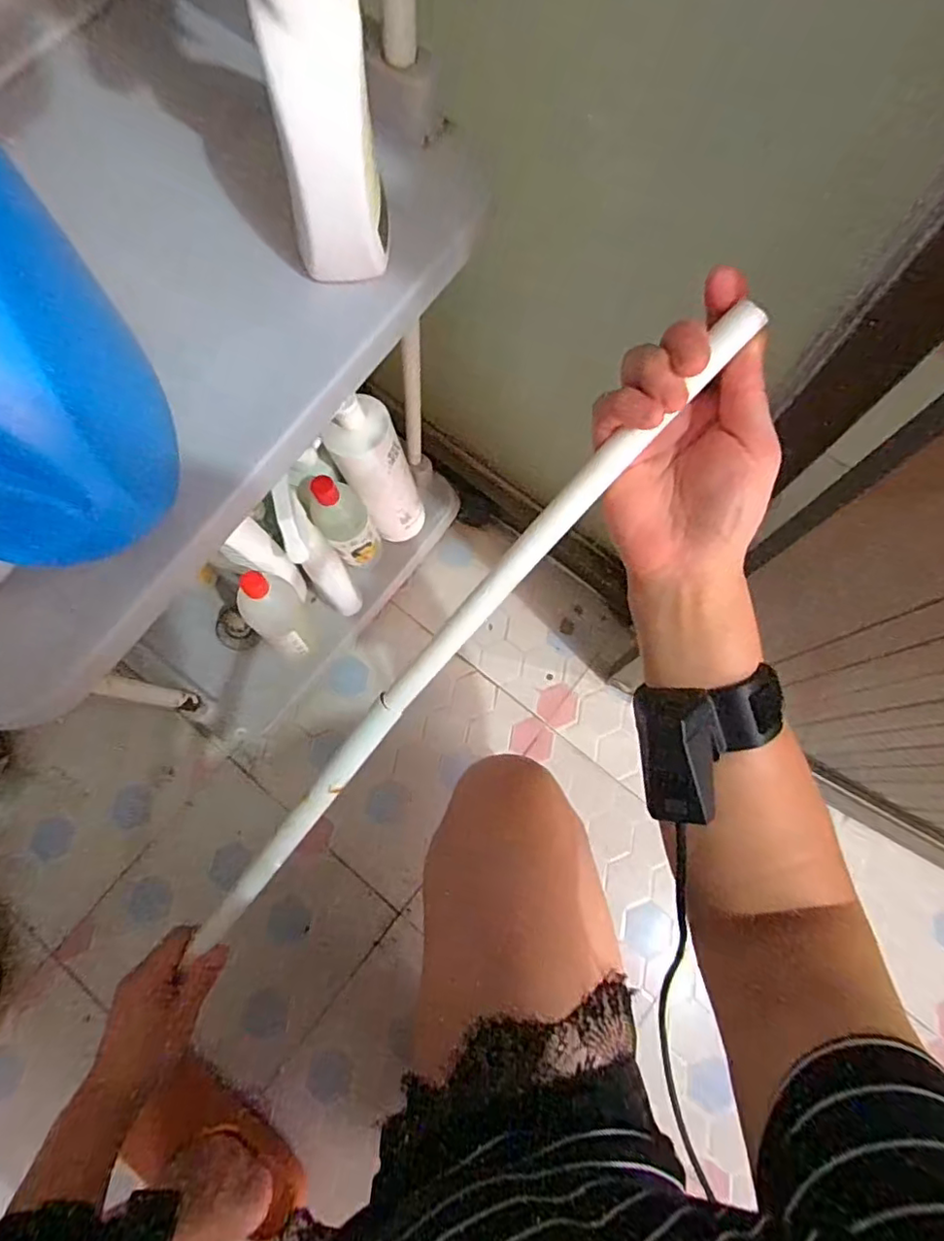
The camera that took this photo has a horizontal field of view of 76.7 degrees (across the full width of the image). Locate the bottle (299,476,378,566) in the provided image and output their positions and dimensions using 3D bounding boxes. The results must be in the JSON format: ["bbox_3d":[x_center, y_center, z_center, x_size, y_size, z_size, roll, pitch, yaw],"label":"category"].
[{"bbox_3d":[-0.153,-0.118,0.711,0.063,0.186,0.065,-29,78,-8],"label":"bottle"}]

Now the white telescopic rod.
[{"bbox_3d":[-0.046,0.051,0.362,0.018,0.012,0.539,46,112,10],"label":"white telescopic rod"}]

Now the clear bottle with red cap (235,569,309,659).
[{"bbox_3d":[-0.216,-0.003,0.673,0.058,0.200,0.055,0,75,-1],"label":"clear bottle with red cap"}]

